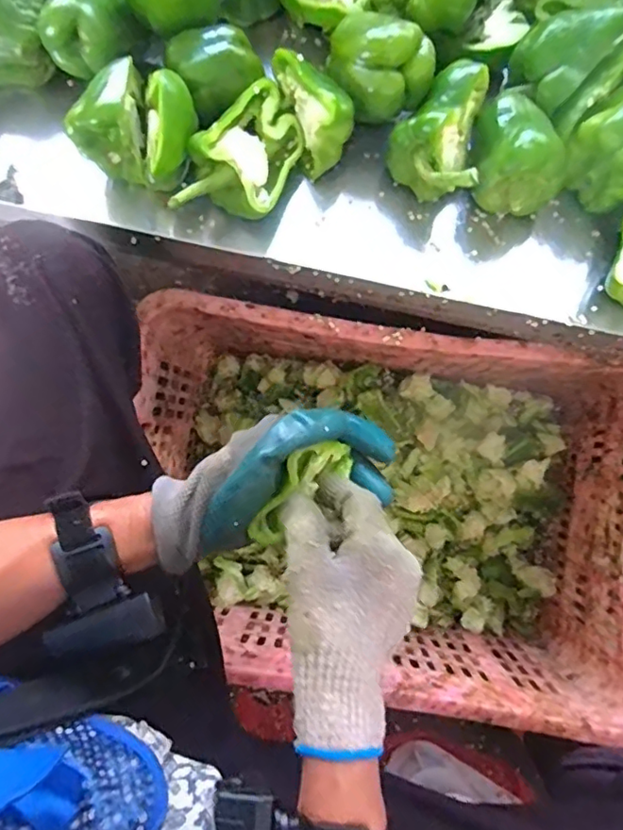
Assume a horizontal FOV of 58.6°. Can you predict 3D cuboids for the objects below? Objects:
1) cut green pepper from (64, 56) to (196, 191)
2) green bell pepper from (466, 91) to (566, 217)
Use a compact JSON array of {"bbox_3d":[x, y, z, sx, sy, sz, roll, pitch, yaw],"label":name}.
[{"bbox_3d":[-0.134,-0.226,0.445,0.091,0.073,0.073,29,78,6],"label":"cut green pepper"},{"bbox_3d":[0.161,-0.213,0.450,0.066,0.058,0.088,-11,77,-3],"label":"green bell pepper"}]

